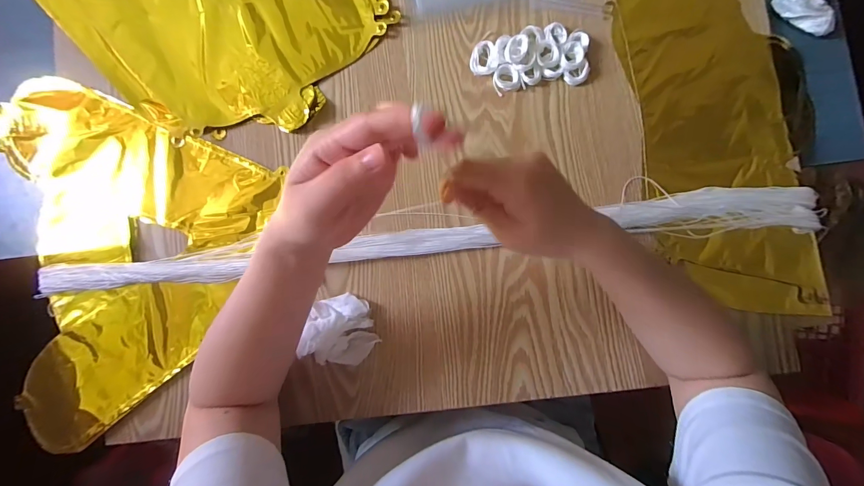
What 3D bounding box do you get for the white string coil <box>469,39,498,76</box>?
[{"bbox_3d":[0.057,-0.203,0.414,0.030,0.008,0.037,-4,85,1],"label":"white string coil"}]

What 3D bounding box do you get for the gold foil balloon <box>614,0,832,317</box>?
[{"bbox_3d":[0.297,-0.131,0.396,0.155,0.008,0.410,-7,85,1],"label":"gold foil balloon"}]

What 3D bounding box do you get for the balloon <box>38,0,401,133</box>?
[{"bbox_3d":[-0.287,-0.265,0.420,0.436,0.016,0.231,23,86,3],"label":"balloon"}]

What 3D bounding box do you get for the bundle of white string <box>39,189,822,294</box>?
[{"bbox_3d":[-0.009,-0.003,0.396,0.813,0.019,0.043,-5,85,1],"label":"bundle of white string"}]

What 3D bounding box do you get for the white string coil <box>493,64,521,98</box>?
[{"bbox_3d":[0.081,-0.180,0.411,0.028,0.010,0.029,0,85,2],"label":"white string coil"}]

